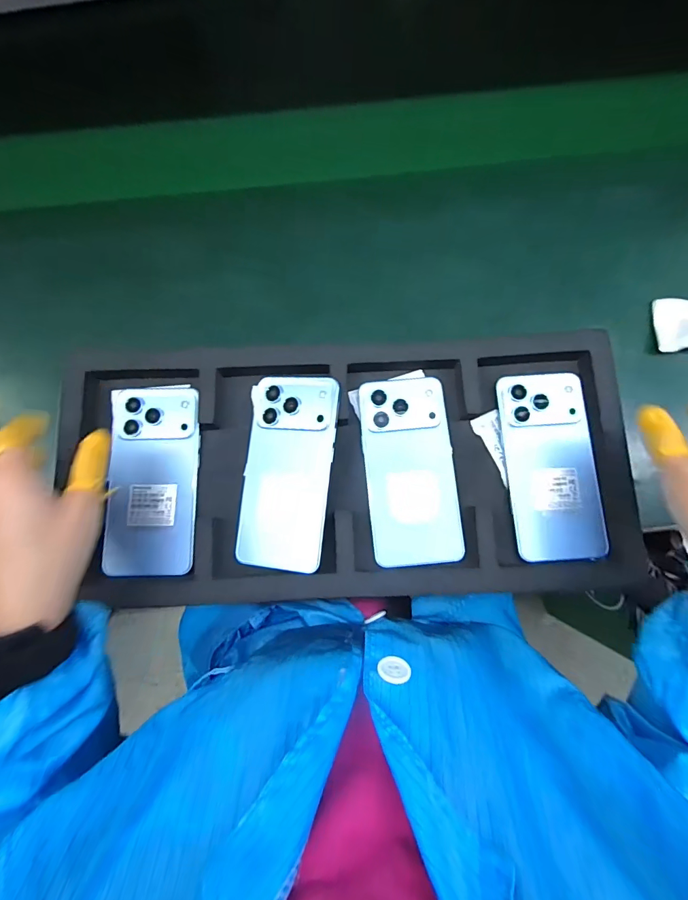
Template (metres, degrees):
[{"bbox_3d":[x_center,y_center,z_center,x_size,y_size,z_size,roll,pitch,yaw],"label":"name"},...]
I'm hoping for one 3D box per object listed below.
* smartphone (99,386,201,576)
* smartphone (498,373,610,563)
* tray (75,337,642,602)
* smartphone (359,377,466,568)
[{"bbox_3d":[-0.169,0.026,0.370,0.076,0.015,0.165,-3,79,0],"label":"smartphone"},{"bbox_3d":[0.183,0.012,0.365,0.077,0.009,0.163,-3,79,0],"label":"smartphone"},{"bbox_3d":[0.004,0.012,0.354,0.470,0.020,0.216,-1,78,-1],"label":"tray"},{"bbox_3d":[0.058,0.016,0.364,0.076,0.010,0.162,-5,79,-1],"label":"smartphone"}]

